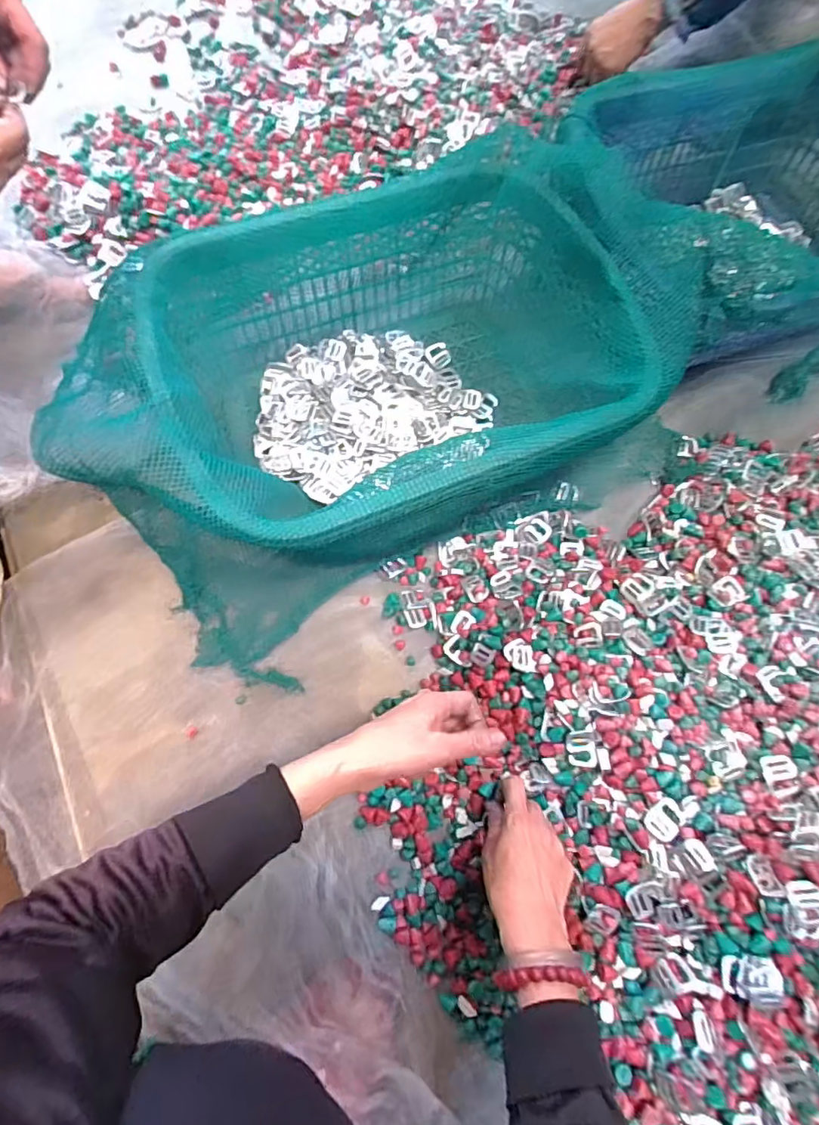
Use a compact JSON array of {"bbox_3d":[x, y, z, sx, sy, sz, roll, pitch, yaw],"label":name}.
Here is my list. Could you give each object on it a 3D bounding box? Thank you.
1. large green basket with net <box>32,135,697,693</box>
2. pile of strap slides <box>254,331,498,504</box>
[{"bbox_3d":[-0.027,-0.179,0.578,0.575,0.170,0.373,-30,75,-12],"label":"large green basket with net"},{"bbox_3d":[-0.052,-0.185,0.638,0.260,0.034,0.181,-31,75,-12],"label":"pile of strap slides"}]

